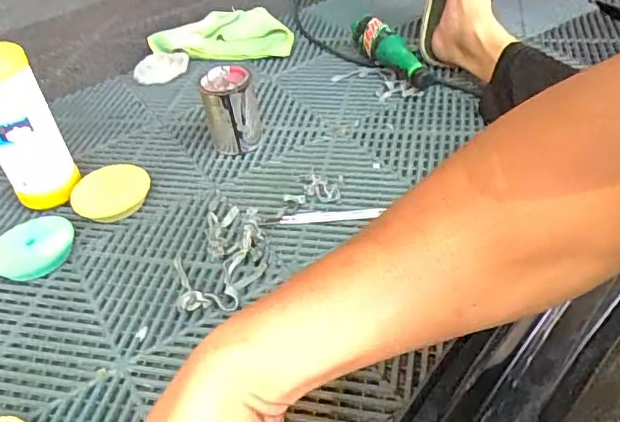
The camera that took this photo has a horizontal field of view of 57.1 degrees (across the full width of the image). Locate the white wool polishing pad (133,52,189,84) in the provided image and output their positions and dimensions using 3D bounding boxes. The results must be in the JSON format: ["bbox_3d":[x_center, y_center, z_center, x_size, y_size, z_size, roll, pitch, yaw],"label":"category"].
[{"bbox_3d":[-0.260,-0.251,0.999,0.095,0.024,0.080,-18,43,-11],"label":"white wool polishing pad"}]

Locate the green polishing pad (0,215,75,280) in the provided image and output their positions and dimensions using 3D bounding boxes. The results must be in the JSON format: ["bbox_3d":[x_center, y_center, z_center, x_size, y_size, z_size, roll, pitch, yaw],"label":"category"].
[{"bbox_3d":[-0.330,0.049,0.683,0.096,0.033,0.090,-26,45,-19],"label":"green polishing pad"}]

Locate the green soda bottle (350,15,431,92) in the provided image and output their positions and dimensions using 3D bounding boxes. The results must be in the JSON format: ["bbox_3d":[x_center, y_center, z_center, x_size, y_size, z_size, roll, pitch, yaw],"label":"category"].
[{"bbox_3d":[0.123,-0.252,0.904,0.055,0.069,0.189,-21,44,-14],"label":"green soda bottle"}]

